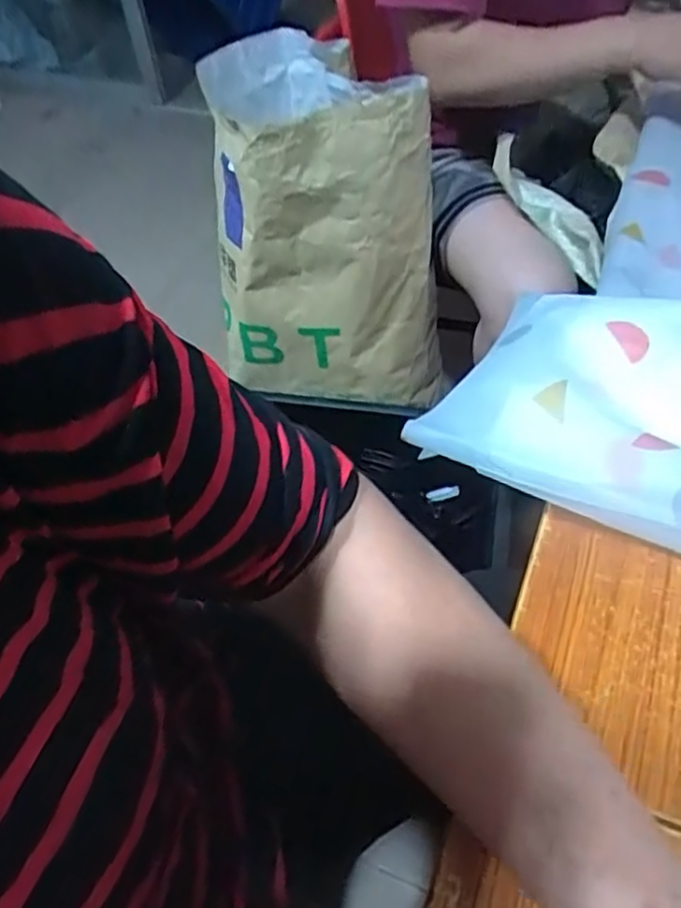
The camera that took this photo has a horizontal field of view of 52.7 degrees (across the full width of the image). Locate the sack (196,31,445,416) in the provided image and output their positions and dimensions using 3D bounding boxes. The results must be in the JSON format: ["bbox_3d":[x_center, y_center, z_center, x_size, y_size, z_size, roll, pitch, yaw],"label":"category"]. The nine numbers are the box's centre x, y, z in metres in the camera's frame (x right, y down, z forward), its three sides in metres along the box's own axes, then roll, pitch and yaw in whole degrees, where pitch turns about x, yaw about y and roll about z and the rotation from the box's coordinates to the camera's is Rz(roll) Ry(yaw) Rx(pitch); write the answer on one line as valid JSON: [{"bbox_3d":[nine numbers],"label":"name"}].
[{"bbox_3d":[-0.027,-0.324,0.907,0.262,0.345,0.388,-7,49,0],"label":"sack"}]

